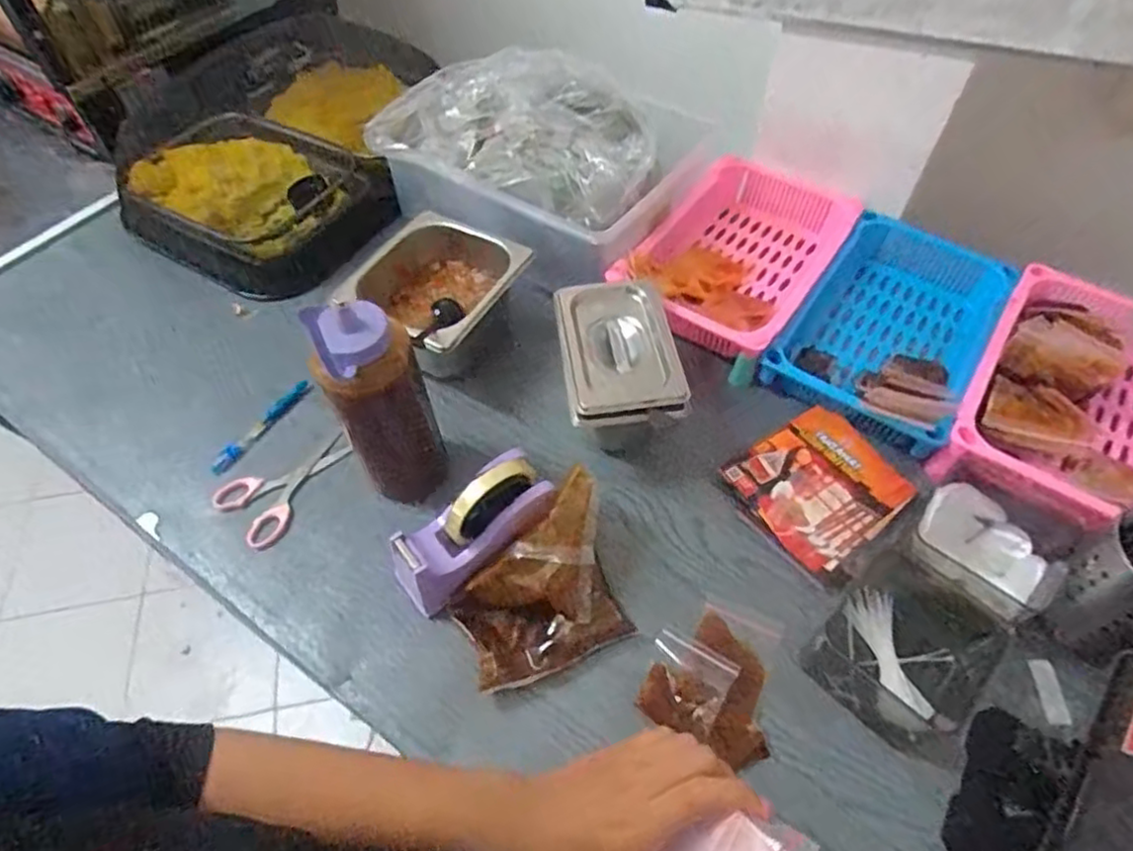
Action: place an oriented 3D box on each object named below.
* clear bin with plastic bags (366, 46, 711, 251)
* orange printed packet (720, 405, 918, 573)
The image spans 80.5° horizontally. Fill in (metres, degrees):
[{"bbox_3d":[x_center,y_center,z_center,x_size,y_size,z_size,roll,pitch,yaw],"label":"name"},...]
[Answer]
[{"bbox_3d":[-0.027,-0.353,0.842,0.333,0.140,0.298,26,59,17],"label":"clear bin with plastic bags"},{"bbox_3d":[0.258,0.058,0.673,0.156,0.016,0.136,-29,60,-19],"label":"orange printed packet"}]

